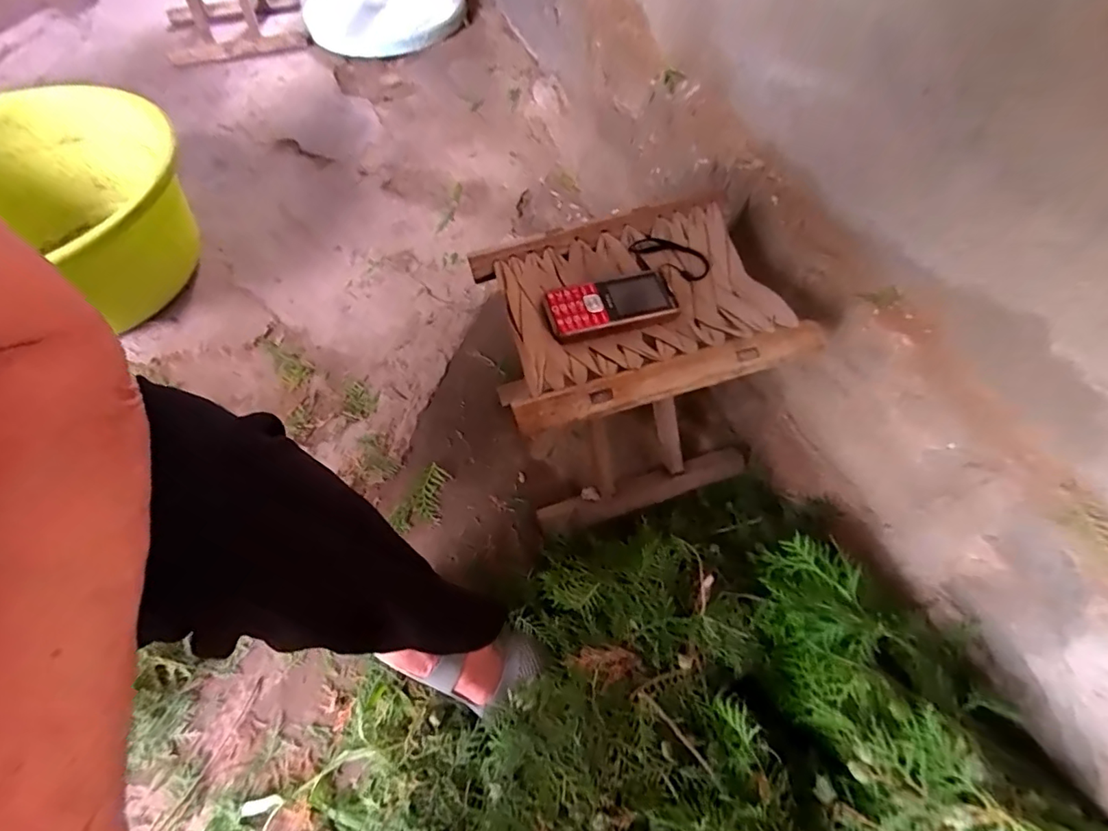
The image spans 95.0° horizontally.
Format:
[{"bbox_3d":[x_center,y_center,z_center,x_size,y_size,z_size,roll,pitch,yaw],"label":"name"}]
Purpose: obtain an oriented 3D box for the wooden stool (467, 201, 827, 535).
[{"bbox_3d":[0.081,-0.044,0.590,0.273,0.272,0.224,-15,59,-7],"label":"wooden stool"}]

